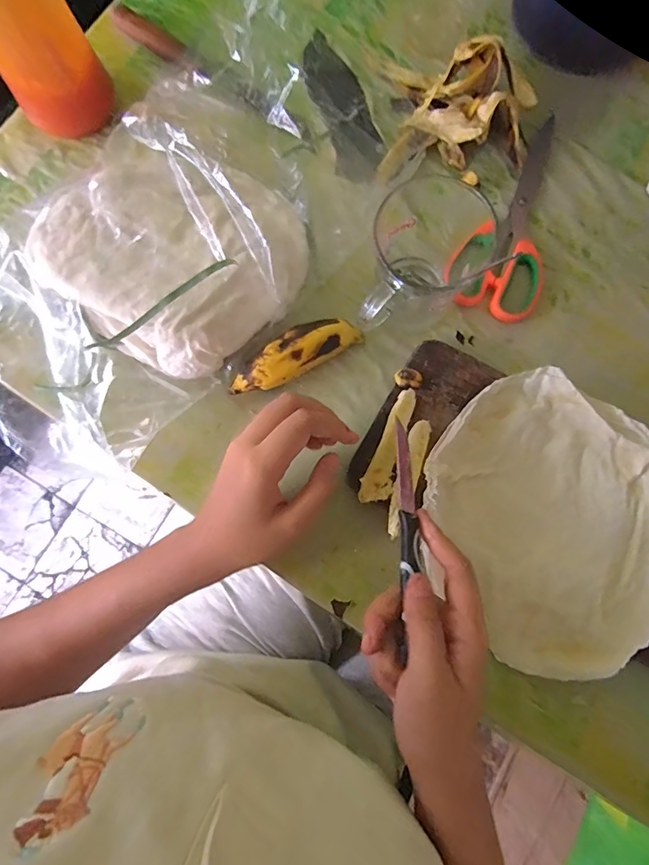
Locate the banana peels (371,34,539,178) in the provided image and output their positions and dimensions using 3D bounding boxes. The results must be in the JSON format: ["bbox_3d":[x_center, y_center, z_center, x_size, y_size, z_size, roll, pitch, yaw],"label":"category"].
[{"bbox_3d":[0.109,-0.275,0.378,0.131,0.035,0.126,3,80,2],"label":"banana peels"}]

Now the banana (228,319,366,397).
[{"bbox_3d":[-0.023,-0.059,0.349,0.108,0.033,0.030,-32,81,-5],"label":"banana"}]

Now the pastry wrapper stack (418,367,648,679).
[{"bbox_3d":[0.158,0.059,0.322,0.181,0.039,0.190,42,83,8],"label":"pastry wrapper stack"}]

